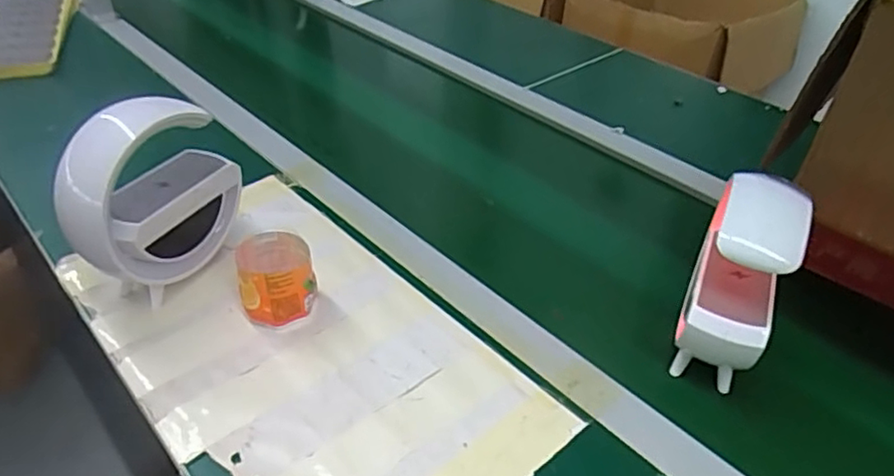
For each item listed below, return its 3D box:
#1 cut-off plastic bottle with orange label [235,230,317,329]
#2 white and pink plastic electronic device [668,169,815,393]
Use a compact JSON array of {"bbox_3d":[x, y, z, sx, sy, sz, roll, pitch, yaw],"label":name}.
[{"bbox_3d":[-0.145,0.036,0.532,0.060,0.062,0.062,-10,39,-16],"label":"cut-off plastic bottle with orange label"},{"bbox_3d":[0.216,0.039,0.471,0.060,0.161,0.077,19,40,21],"label":"white and pink plastic electronic device"}]

